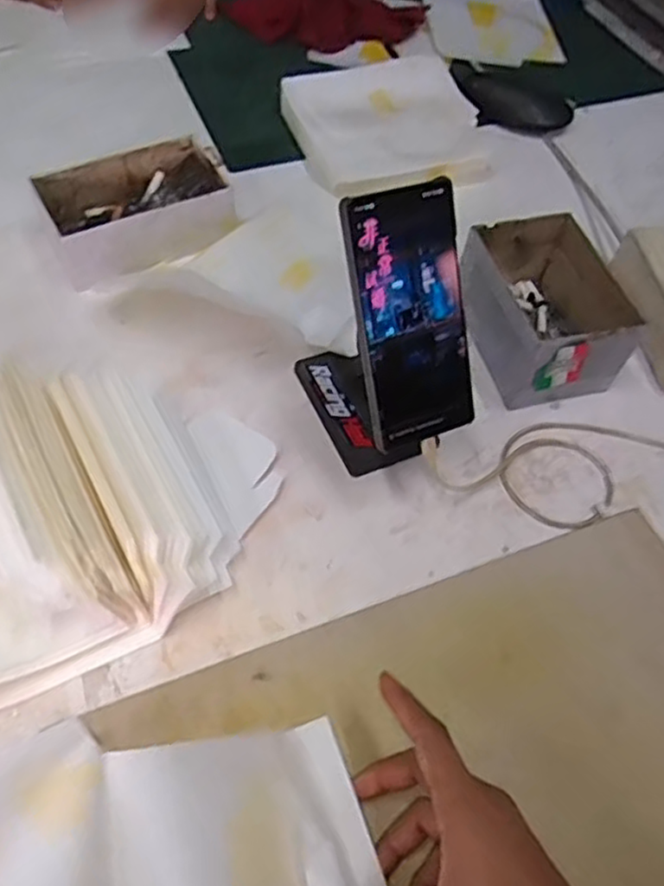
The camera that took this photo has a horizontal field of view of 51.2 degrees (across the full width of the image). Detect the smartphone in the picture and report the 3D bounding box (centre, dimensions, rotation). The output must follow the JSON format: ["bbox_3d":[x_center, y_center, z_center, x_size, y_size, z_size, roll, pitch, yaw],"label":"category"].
[{"bbox_3d":[0.052,-0.078,0.442,0.078,0.160,0.007,-20,23,-18],"label":"smartphone"}]

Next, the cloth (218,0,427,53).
[{"bbox_3d":[-0.003,-0.543,0.879,0.256,0.060,0.082,-3,57,-6],"label":"cloth"}]

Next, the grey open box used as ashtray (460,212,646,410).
[{"bbox_3d":[0.177,-0.113,0.584,0.105,0.083,0.154,-10,58,-11],"label":"grey open box used as ashtray"}]

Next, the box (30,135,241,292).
[{"bbox_3d":[-0.174,-0.212,0.631,0.156,0.052,0.102,-22,61,-18],"label":"box"}]

